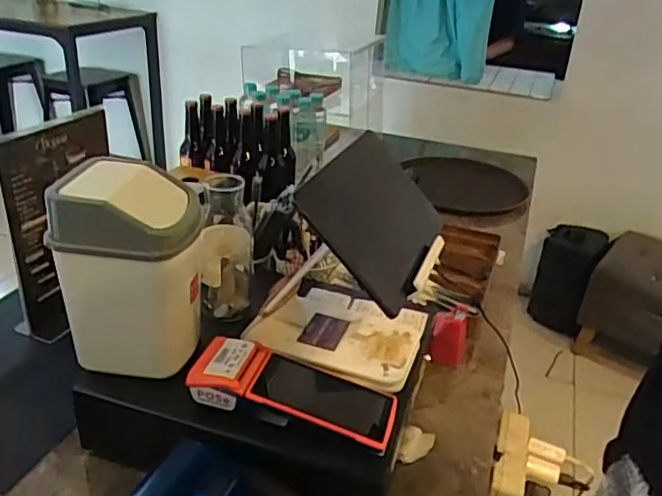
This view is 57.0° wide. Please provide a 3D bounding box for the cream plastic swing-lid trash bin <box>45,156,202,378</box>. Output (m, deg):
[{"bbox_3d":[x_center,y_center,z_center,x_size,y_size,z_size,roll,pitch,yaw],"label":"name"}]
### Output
[{"bbox_3d":[-0.222,0.030,0.689,0.139,0.237,0.144,-1,29,-10],"label":"cream plastic swing-lid trash bin"}]

